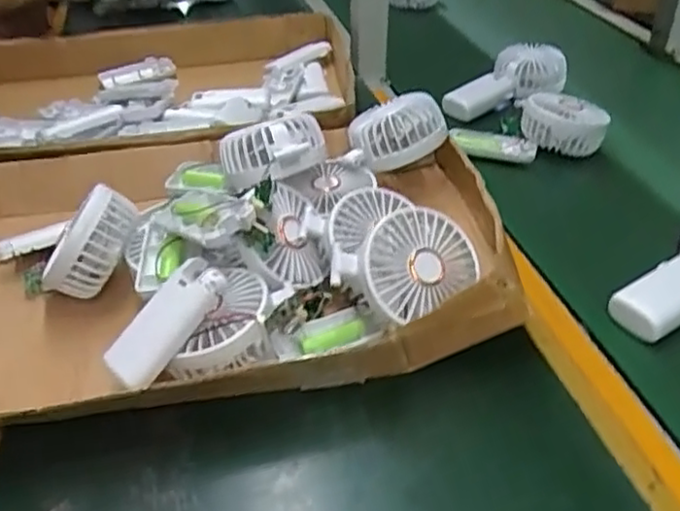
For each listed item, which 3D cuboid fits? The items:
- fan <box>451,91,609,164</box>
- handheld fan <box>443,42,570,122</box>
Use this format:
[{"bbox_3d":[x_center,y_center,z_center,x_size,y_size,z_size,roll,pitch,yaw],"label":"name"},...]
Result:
[{"bbox_3d":[0.196,-0.139,0.727,0.160,0.048,0.072,-3,37,-5],"label":"fan"},{"bbox_3d":[0.199,-0.209,0.817,0.078,0.049,0.164,30,46,33],"label":"handheld fan"}]

